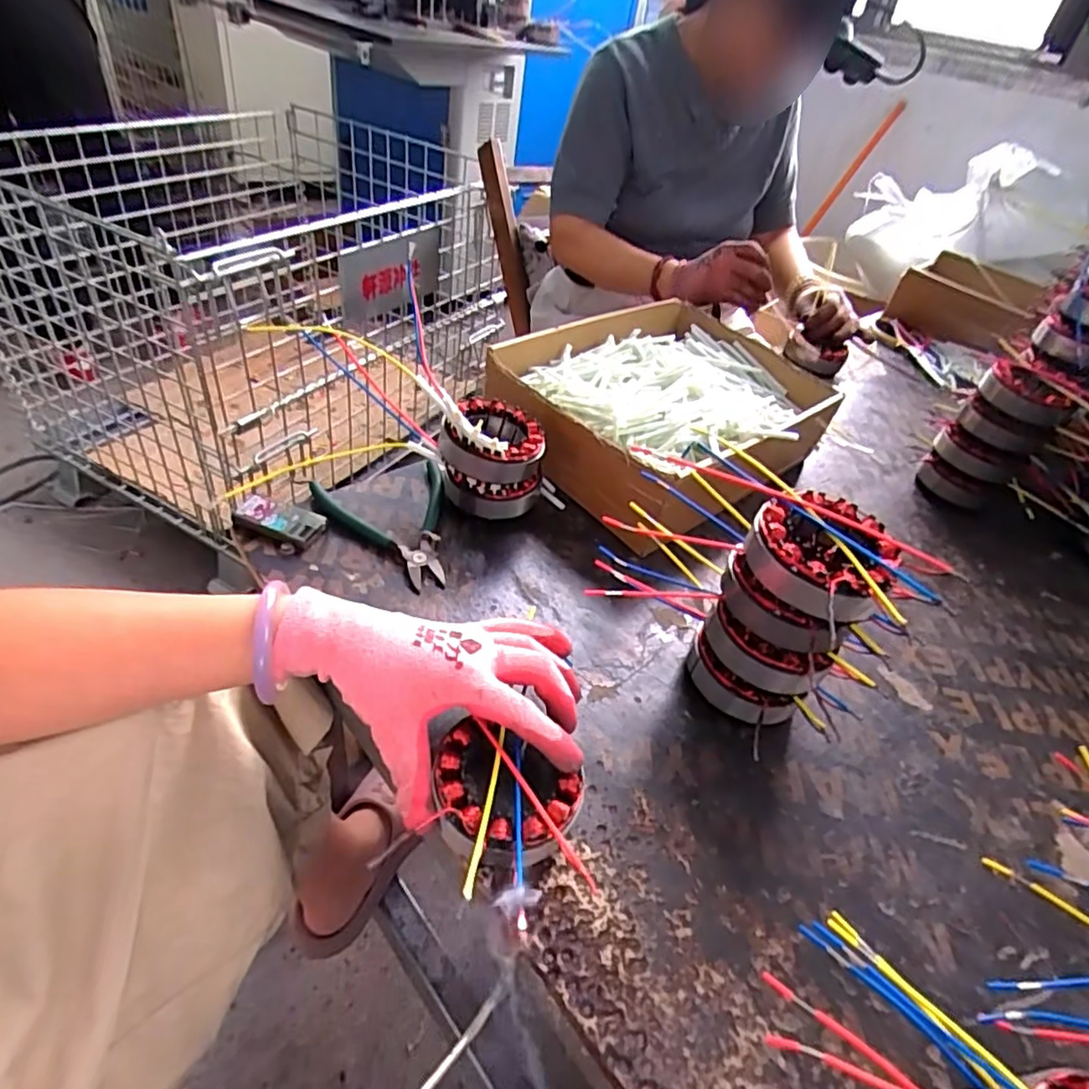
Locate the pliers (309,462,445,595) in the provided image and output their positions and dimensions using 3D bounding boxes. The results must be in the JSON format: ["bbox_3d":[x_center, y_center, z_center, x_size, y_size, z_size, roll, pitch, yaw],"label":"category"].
[{"bbox_3d":[-0.117,-0.019,0.538,0.108,0.024,0.135,-20,50,-31],"label":"pliers"}]

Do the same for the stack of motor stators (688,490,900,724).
[{"bbox_3d":[0.158,0.050,0.433,0.087,0.158,0.083,27,44,16],"label":"stack of motor stators"}]

